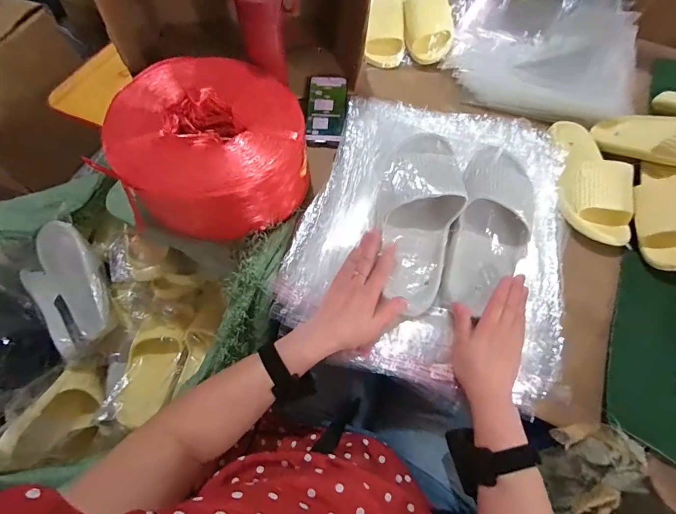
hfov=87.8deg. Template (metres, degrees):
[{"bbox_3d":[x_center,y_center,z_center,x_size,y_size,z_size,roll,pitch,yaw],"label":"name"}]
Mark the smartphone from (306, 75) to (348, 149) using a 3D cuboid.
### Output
[{"bbox_3d":[-0.022,-0.282,0.678,0.074,0.011,0.166,4,70,-2],"label":"smartphone"}]

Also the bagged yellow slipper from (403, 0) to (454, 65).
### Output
[{"bbox_3d":[0.181,-0.536,0.751,0.100,0.069,0.237,-16,97,-9],"label":"bagged yellow slipper"}]

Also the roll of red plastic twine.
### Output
[{"bbox_3d":[-0.196,-0.177,0.555,0.276,0.118,0.263,-9,63,-6],"label":"roll of red plastic twine"}]

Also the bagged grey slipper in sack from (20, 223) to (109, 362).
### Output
[{"bbox_3d":[-0.541,0.059,0.711,0.126,0.092,0.261,-32,67,-16],"label":"bagged grey slipper in sack"}]

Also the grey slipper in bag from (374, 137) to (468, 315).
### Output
[{"bbox_3d":[0.117,-0.065,0.517,0.113,0.056,0.284,6,77,2],"label":"grey slipper in bag"}]

